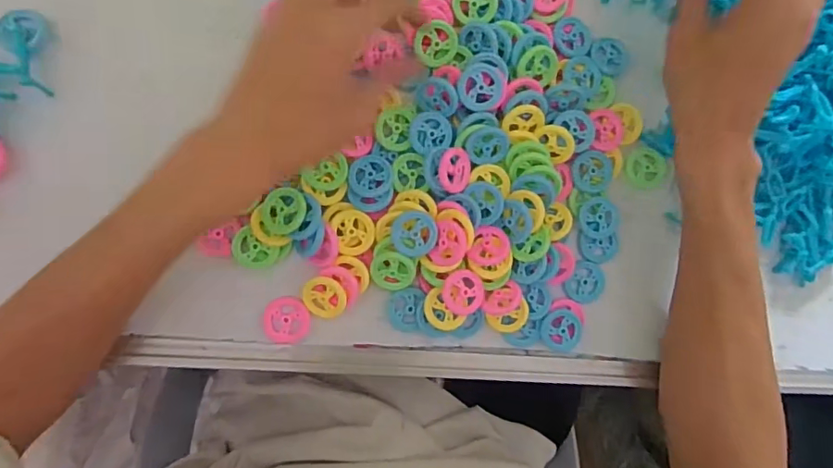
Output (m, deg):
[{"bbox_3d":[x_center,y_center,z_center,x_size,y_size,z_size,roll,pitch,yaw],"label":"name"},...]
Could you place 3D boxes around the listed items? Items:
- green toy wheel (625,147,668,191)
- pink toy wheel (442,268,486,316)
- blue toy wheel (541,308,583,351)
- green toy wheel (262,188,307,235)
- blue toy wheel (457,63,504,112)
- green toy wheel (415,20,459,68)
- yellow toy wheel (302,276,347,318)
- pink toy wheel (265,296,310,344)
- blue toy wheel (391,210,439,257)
[{"bbox_3d":[0.166,-0.047,0.378,0.029,0.008,0.029,0,90,-6],"label":"green toy wheel"},{"bbox_3d":[0.032,0.039,0.343,0.029,0.004,0.030,0,90,-6],"label":"pink toy wheel"},{"bbox_3d":[0.101,0.067,0.362,0.028,0.007,0.028,0,90,-6],"label":"blue toy wheel"},{"bbox_3d":[-0.083,-0.014,0.325,0.029,0.008,0.027,0,90,-6],"label":"green toy wheel"},{"bbox_3d":[0.043,-0.096,0.341,0.030,0.007,0.030,-1,102,-4],"label":"blue toy wheel"},{"bbox_3d":[0.014,-0.128,0.348,0.030,0.004,0.029,-2,109,-14],"label":"green toy wheel"},{"bbox_3d":[-0.060,0.042,0.342,0.028,0.010,0.027,0,90,-6],"label":"yellow toy wheel"},{"bbox_3d":[-0.085,0.057,0.343,0.029,0.007,0.030,0,90,-6],"label":"pink toy wheel"},{"bbox_3d":[-0.002,0.000,0.338,0.029,0.010,0.029,4,89,-6],"label":"blue toy wheel"}]

